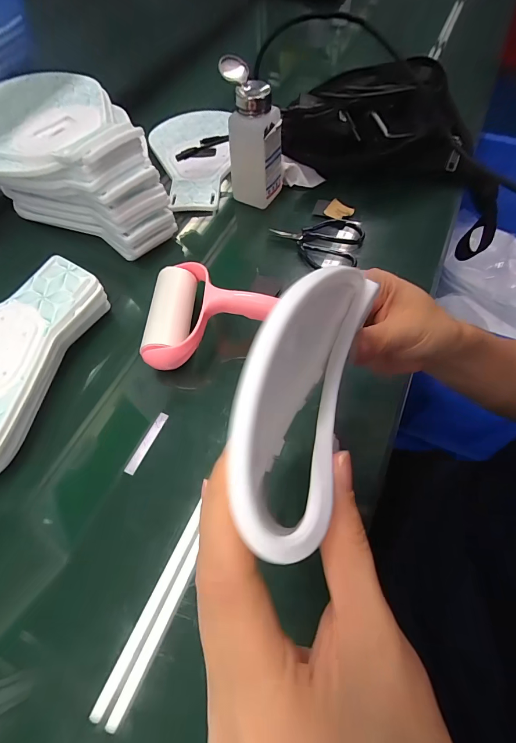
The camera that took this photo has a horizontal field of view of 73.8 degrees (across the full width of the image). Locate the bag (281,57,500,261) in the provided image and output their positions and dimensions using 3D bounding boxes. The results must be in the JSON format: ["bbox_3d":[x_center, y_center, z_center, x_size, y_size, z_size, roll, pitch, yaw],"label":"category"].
[{"bbox_3d":[0.211,-0.308,0.483,0.347,0.161,0.134,19,62,-6],"label":"bag"}]

